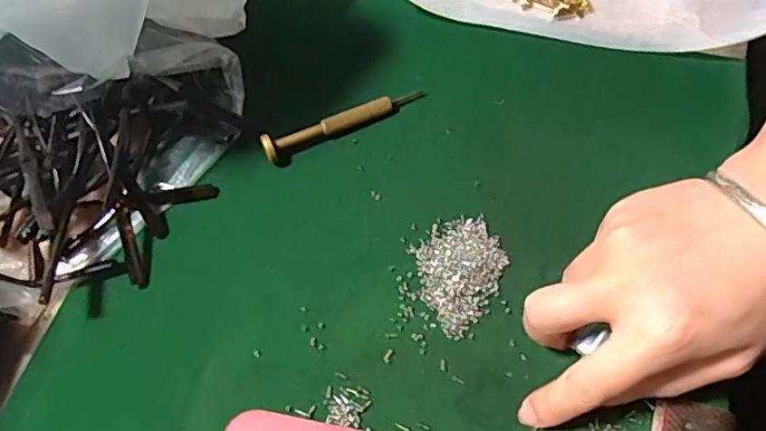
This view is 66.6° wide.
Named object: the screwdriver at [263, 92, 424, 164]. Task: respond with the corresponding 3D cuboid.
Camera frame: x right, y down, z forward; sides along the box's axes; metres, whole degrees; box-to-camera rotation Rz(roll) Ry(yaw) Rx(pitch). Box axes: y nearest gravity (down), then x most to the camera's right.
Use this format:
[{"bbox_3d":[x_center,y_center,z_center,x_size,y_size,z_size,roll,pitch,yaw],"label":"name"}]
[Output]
[{"bbox_3d":[-0.021,-0.053,0.319,0.094,0.013,0.010,-25,68,-8],"label":"screwdriver"}]

